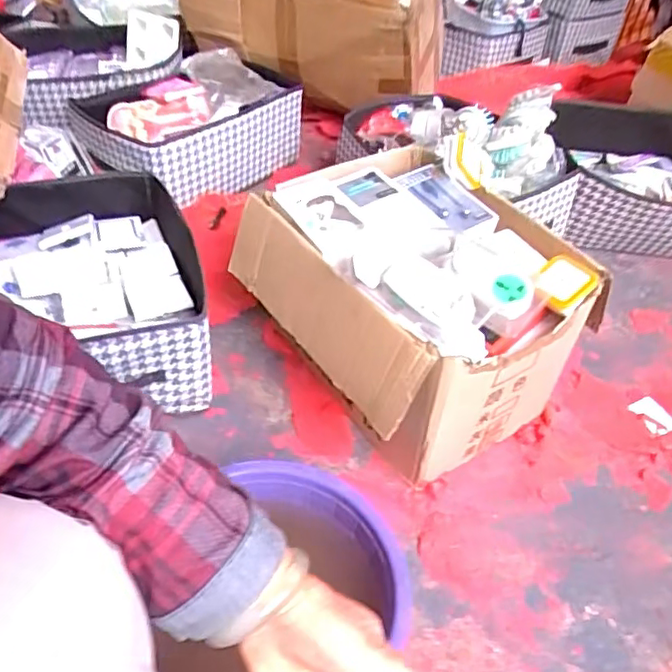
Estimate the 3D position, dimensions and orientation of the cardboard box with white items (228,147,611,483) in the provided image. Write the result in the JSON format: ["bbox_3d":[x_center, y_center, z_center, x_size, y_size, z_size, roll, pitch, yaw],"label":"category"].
[{"bbox_3d":[0.095,-0.036,0.865,0.335,0.298,0.387,-24,51,-27],"label":"cardboard box with white items"}]

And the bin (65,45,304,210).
[{"bbox_3d":[-0.354,-0.458,1.337,0.373,0.170,0.412,35,51,28],"label":"bin"}]

